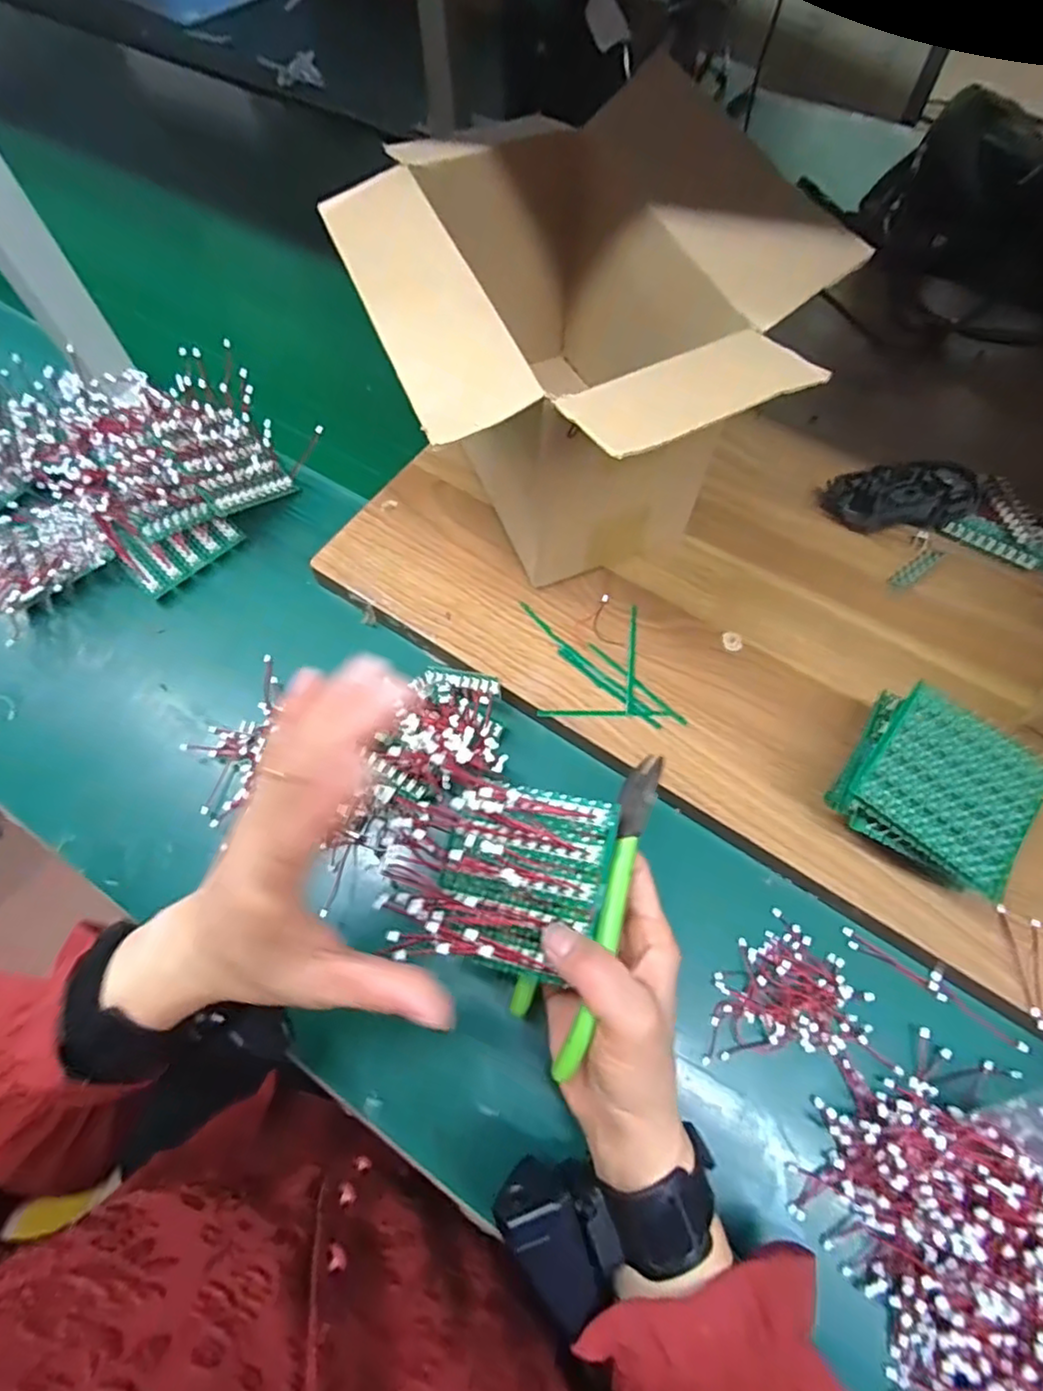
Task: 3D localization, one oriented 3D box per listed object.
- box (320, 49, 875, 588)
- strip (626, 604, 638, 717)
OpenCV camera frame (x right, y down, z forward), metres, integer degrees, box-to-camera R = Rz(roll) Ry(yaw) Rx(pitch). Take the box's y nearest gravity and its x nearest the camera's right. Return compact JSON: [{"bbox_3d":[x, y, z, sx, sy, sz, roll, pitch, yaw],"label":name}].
[{"bbox_3d":[0.034,-0.210,0.426,0.238,0.184,0.298,-26,66,-10],"label":"box"},{"bbox_3d":[0.078,-0.027,0.439,0.004,0.004,0.086,6,65,5],"label":"strip"}]

